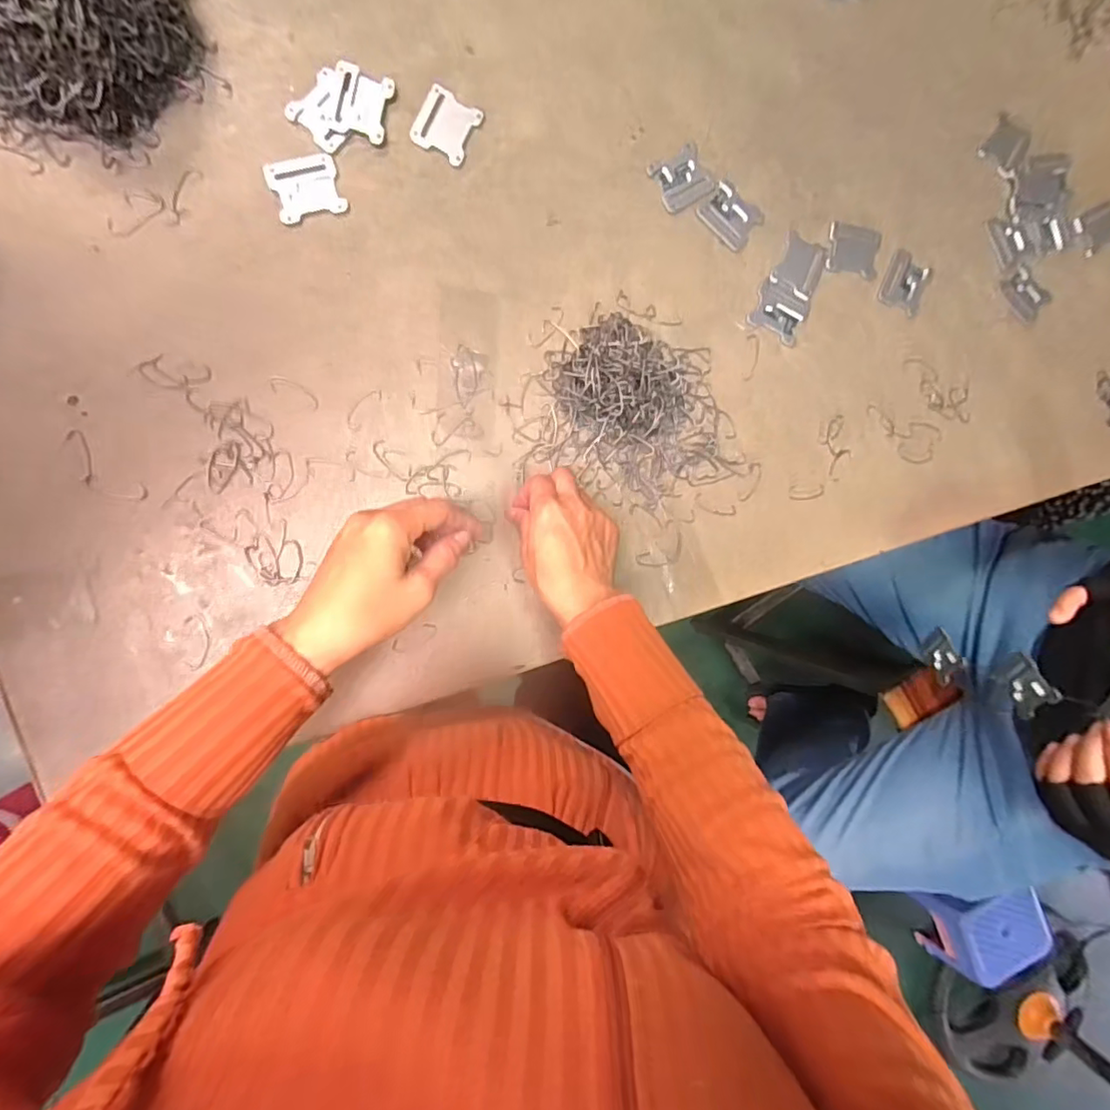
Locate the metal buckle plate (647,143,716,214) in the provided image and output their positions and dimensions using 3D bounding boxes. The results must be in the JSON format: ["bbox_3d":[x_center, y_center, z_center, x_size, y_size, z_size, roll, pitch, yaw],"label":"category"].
[{"bbox_3d":[0.108,-0.320,0.480,0.050,0.004,0.044,-33,96,-7],"label":"metal buckle plate"}]

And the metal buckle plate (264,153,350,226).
[{"bbox_3d":[-0.189,-0.280,0.428,0.051,0.004,0.046,-20,94,-9],"label":"metal buckle plate"}]

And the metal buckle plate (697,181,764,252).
[{"bbox_3d":[0.153,-0.295,0.491,0.050,0.005,0.042,37,85,-8],"label":"metal buckle plate"}]

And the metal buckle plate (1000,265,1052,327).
[{"bbox_3d":[0.448,-0.247,0.538,0.042,0.005,0.048,-40,97,-6],"label":"metal buckle plate"}]

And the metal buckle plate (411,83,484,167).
[{"bbox_3d":[-0.086,-0.342,0.449,0.044,0.004,0.049,25,87,-9],"label":"metal buckle plate"}]

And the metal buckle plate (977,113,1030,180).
[{"bbox_3d":[0.423,-0.383,0.529,0.042,0.006,0.045,33,86,-9],"label":"metal buckle plate"}]

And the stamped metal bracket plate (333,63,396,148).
[{"bbox_3d":[-0.148,-0.347,0.434,0.040,0.006,0.049,13,89,-10],"label":"stamped metal bracket plate"}]

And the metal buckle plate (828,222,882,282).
[{"bbox_3d":[0.266,-0.272,0.503,0.051,0.008,0.041,5,90,-10],"label":"metal buckle plate"}]

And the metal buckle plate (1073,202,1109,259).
[{"bbox_3d":[0.530,-0.317,0.547,0.055,0.004,0.040,-28,95,-8],"label":"metal buckle plate"}]

